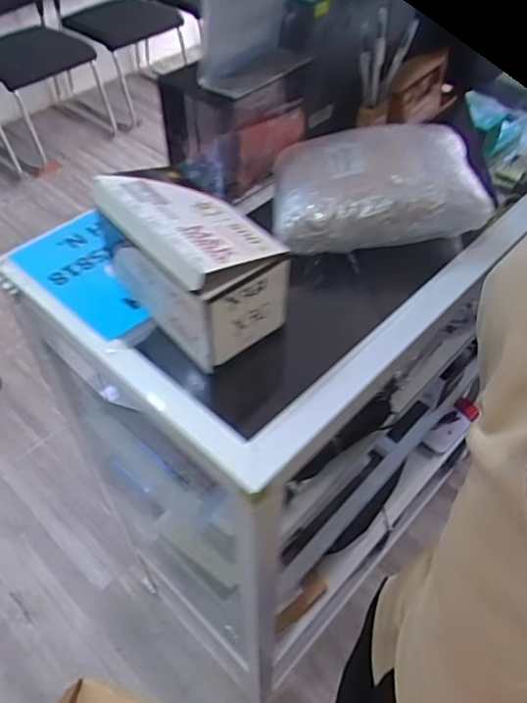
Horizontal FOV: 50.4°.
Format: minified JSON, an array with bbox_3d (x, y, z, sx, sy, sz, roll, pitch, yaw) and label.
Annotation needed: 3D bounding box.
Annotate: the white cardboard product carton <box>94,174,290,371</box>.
[{"bbox_3d":[-0.064,-0.090,0.526,0.101,0.105,0.161,-33,57,-24],"label":"white cardboard product carton"}]

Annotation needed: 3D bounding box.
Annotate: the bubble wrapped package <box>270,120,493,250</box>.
[{"bbox_3d":[0.120,-0.187,0.623,0.221,0.064,0.142,-5,50,-4],"label":"bubble wrapped package"}]

